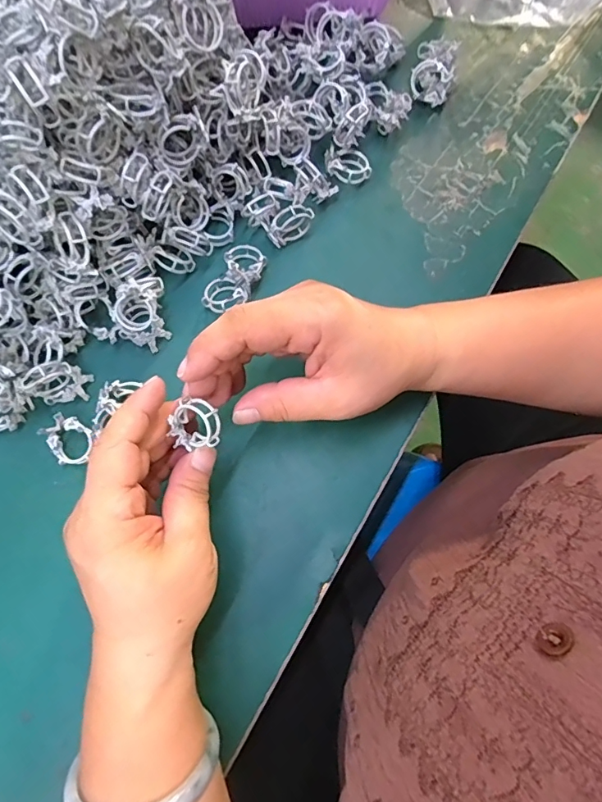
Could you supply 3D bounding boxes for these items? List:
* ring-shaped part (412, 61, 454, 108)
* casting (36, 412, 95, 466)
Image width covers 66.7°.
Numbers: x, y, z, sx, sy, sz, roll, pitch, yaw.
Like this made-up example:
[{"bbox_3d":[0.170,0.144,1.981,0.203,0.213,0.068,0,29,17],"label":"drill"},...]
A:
[{"bbox_3d":[0.094,-0.232,0.334,0.030,0.021,0.024,30,78,7],"label":"ring-shaped part"},{"bbox_3d":[-0.143,0.024,0.282,0.032,0.010,0.025,41,79,9],"label":"casting"}]

